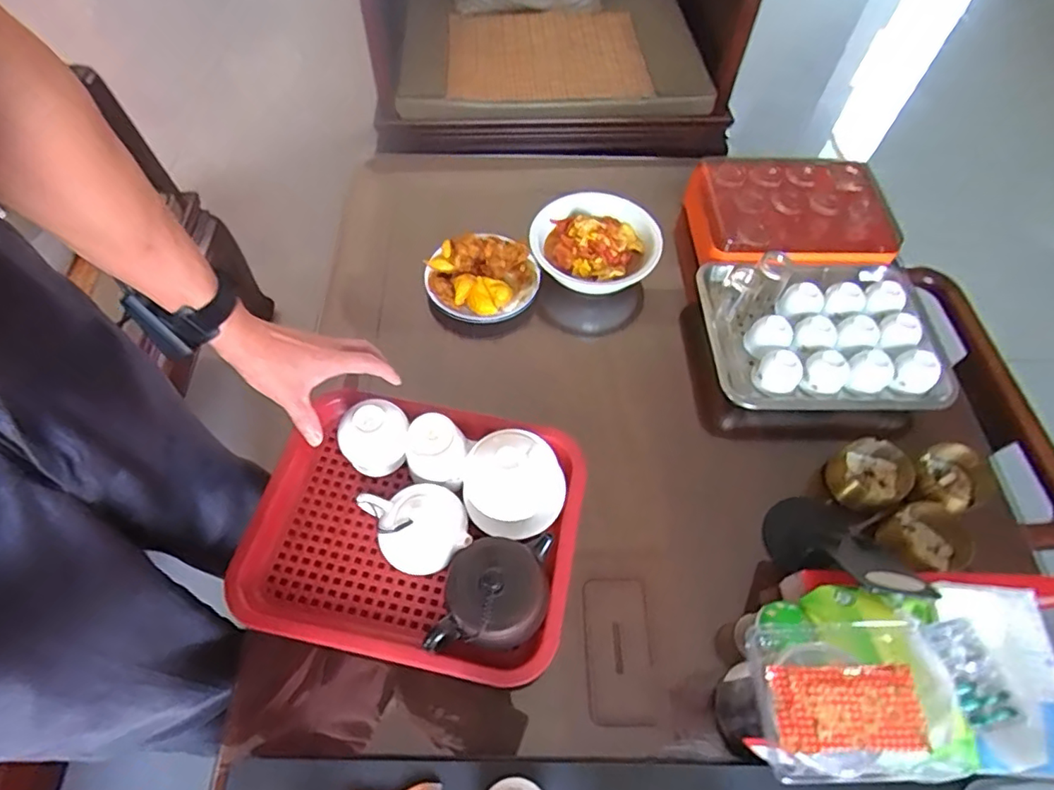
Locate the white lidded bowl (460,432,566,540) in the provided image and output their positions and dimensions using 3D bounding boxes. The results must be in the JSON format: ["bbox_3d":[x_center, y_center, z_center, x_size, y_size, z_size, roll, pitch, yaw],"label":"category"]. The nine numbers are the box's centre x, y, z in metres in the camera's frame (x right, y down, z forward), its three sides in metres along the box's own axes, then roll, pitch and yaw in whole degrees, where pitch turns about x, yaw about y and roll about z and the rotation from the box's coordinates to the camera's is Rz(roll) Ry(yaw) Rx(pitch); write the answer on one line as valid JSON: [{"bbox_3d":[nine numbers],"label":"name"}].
[{"bbox_3d":[-0.014,0.089,0.568,0.102,0.068,0.104,1,60,-1],"label":"white lidded bowl"}]

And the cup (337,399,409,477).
[{"bbox_3d":[-0.165,0.048,0.608,0.071,0.072,0.059,-11,61,-8],"label":"cup"}]

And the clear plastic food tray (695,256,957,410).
[{"bbox_3d":[0.372,-0.086,0.713,0.275,0.067,0.234,1,60,-1],"label":"clear plastic food tray"}]

